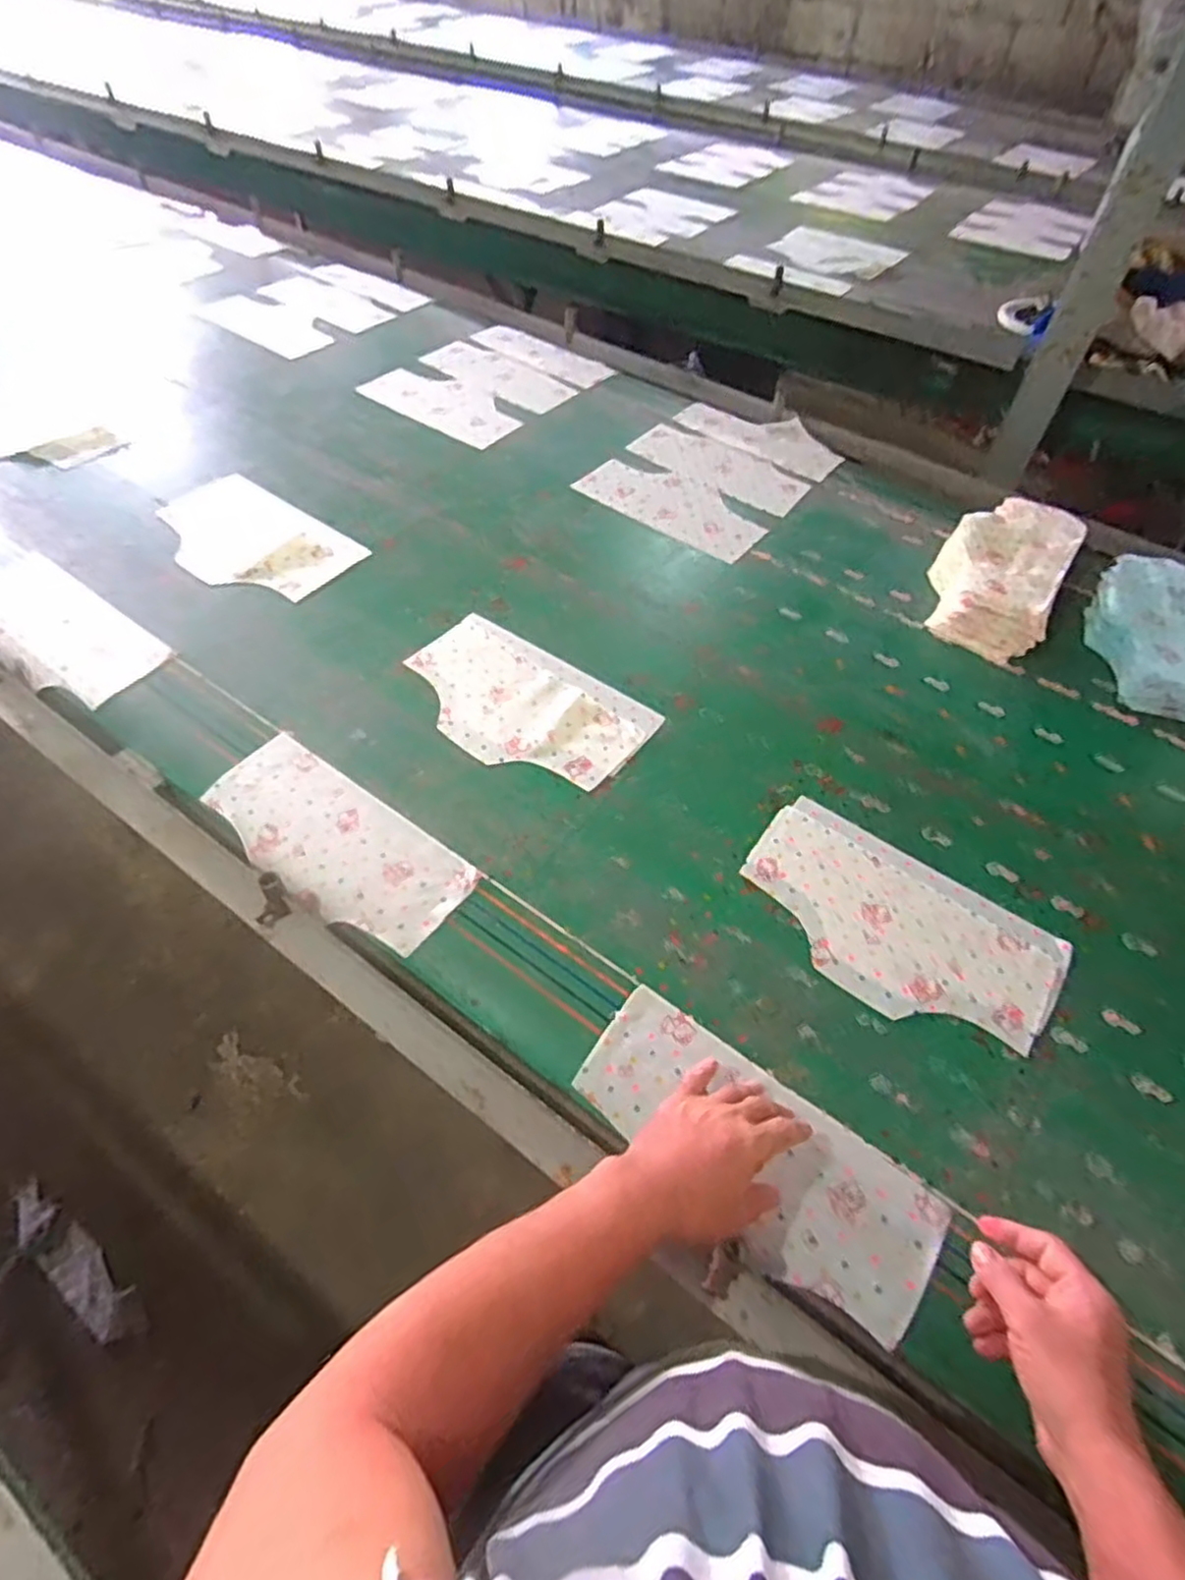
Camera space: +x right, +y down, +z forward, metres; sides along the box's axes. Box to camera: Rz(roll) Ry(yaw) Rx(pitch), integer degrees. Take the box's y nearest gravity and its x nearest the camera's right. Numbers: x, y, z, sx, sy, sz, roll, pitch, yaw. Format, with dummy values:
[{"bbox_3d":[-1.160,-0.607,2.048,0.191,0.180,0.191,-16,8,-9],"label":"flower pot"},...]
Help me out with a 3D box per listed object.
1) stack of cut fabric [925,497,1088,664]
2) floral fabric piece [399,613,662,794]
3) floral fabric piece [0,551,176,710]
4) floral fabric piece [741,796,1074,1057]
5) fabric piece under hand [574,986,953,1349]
[{"bbox_3d":[0.624,-0.344,1.093,0.179,0.068,0.345,28,57,18],"label":"stack of cut fabric"},{"bbox_3d":[-0.095,-0.112,0.918,0.322,0.007,0.191,31,58,19],"label":"floral fabric piece"},{"bbox_3d":[-0.722,-0.219,0.957,0.350,0.014,0.142,33,58,21],"label":"floral fabric piece"},{"bbox_3d":[0.325,0.144,0.764,0.323,0.008,0.189,32,56,17],"label":"floral fabric piece"},{"bbox_3d":[0.141,0.319,0.635,0.319,0.011,0.130,33,62,18],"label":"fabric piece under hand"}]

